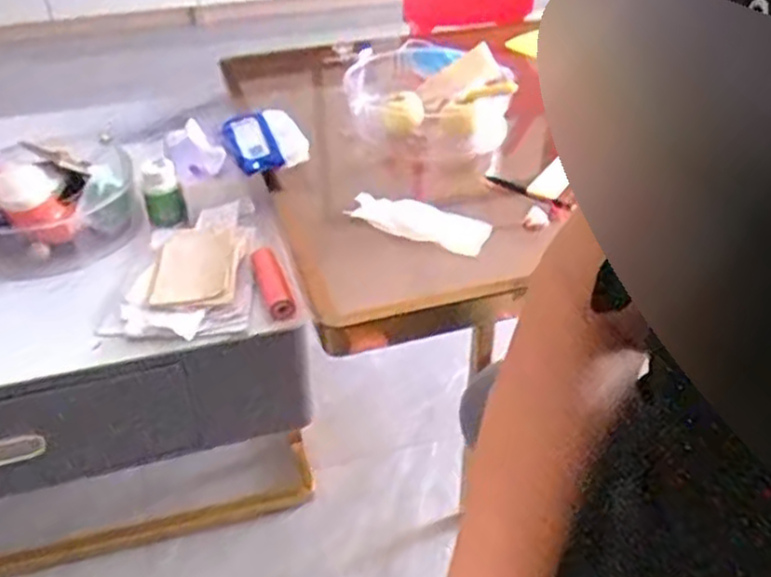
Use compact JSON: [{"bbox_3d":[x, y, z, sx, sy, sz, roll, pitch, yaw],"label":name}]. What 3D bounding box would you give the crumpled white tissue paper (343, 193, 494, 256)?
[{"bbox_3d":[0.037,-0.082,0.882,0.173,0.031,0.043,21,43,25],"label":"crumpled white tissue paper"}]

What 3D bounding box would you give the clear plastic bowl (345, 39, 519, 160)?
[{"bbox_3d":[0.065,-0.286,1.106,0.237,0.112,0.233,0,38,0],"label":"clear plastic bowl"}]

